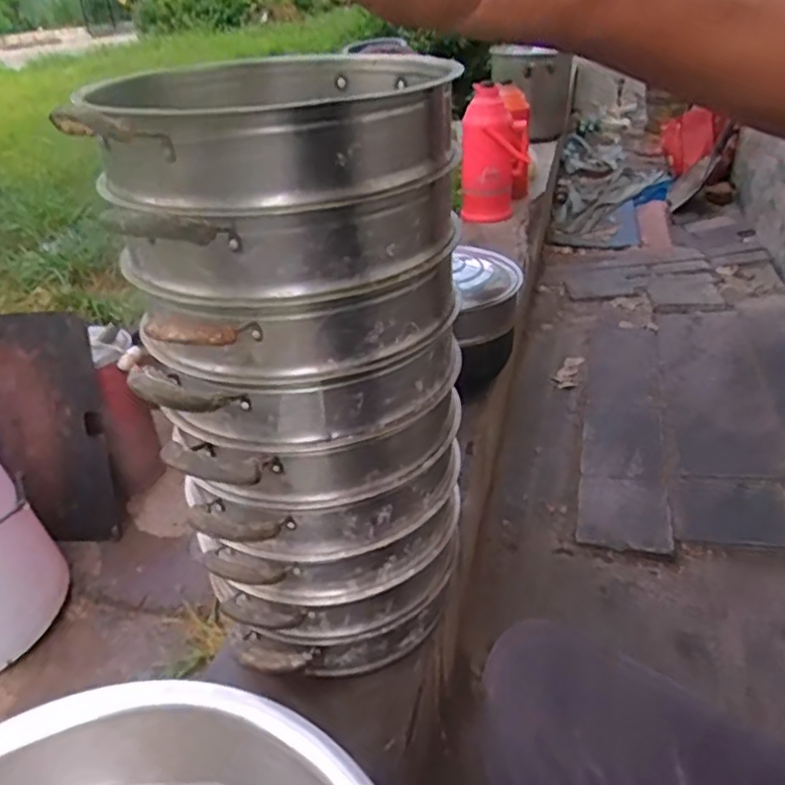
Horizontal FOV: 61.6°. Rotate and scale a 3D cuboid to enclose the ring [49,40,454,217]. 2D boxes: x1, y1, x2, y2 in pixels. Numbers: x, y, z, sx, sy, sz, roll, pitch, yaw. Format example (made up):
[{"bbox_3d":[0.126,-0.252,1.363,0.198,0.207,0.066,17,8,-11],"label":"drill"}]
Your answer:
[{"bbox_3d":[-0.093,-0.236,0.569,0.271,0.078,0.305,-5,34,-4],"label":"ring"}]

